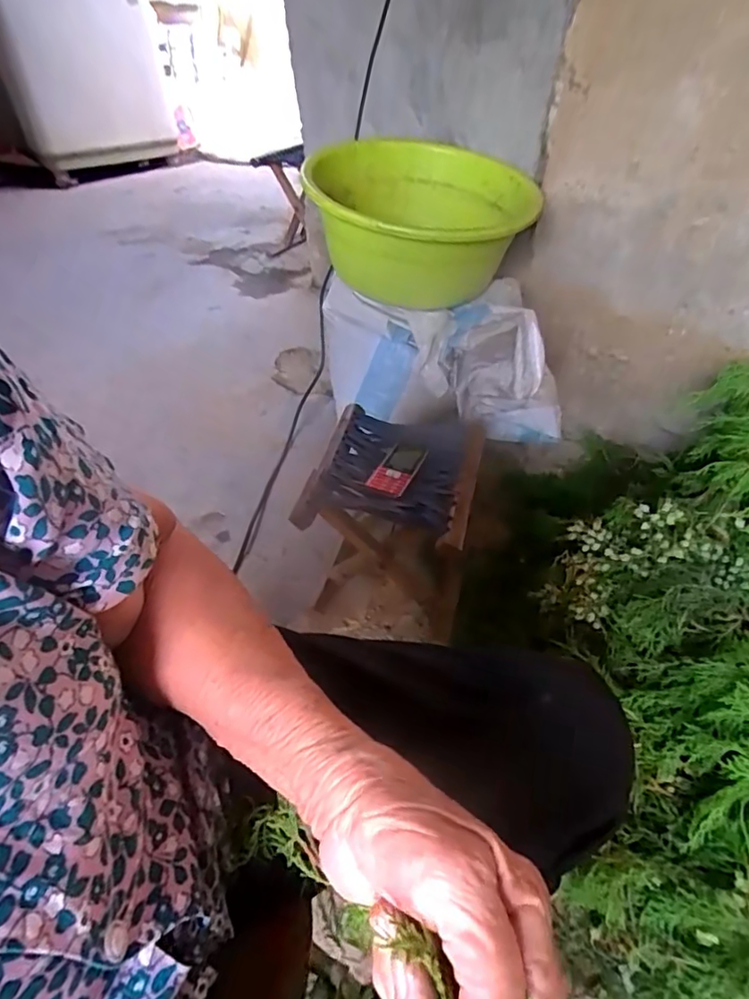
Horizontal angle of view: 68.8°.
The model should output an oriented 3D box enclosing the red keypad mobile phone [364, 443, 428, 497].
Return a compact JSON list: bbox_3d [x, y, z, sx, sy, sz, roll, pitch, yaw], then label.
[{"bbox_3d":[0.034,-0.050,0.800,0.054,0.014,0.121,17,46,17],"label":"red keypad mobile phone"}]

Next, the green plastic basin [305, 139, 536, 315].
[{"bbox_3d":[0.086,-0.542,1.103,0.419,0.233,0.427,0,44,0],"label":"green plastic basin"}]

